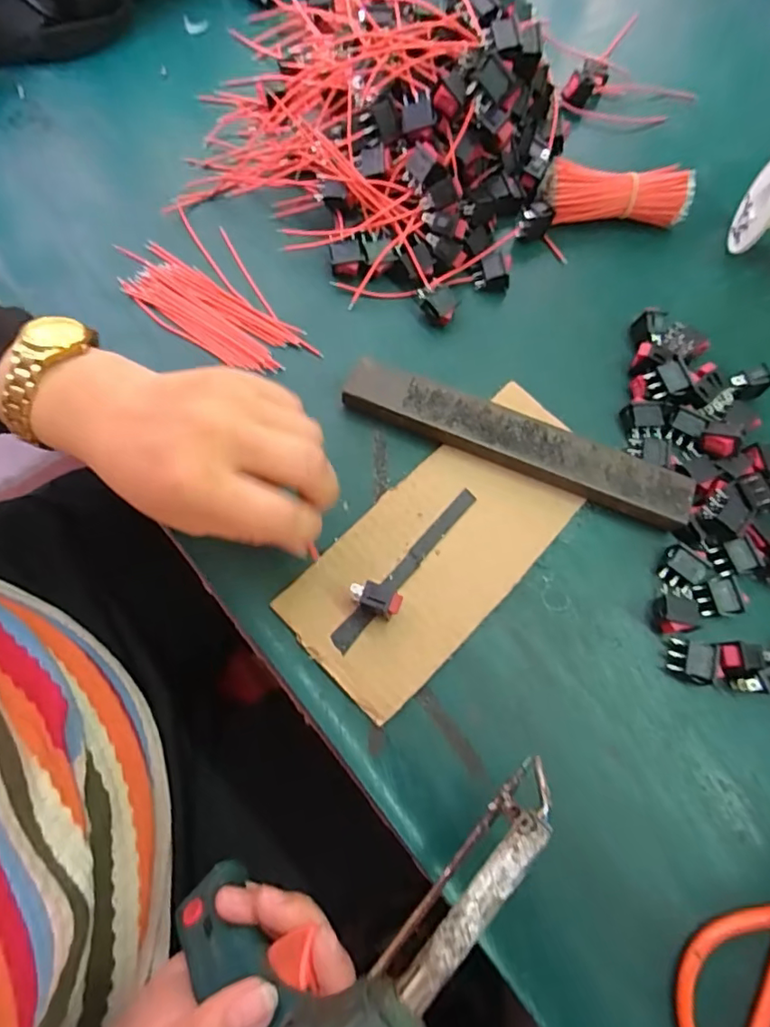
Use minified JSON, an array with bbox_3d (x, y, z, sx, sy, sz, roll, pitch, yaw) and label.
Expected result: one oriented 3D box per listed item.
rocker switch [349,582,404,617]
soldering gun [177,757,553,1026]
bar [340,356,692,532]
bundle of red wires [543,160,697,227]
[{"bbox_3d":[-0.004,0.043,0.275,0.025,0.021,0.013,26,71,4],"label":"rocker switch"},{"bbox_3d":[-0.009,0.176,0.250,0.179,0.137,0.040,-39,113,-16],"label":"soldering gun"},{"bbox_3d":[0.076,-0.042,0.311,0.199,0.019,0.031,21,71,2],"label":"bar"},{"bbox_3d":[0.158,-0.219,0.375,0.101,0.035,0.031,-3,72,-6],"label":"bundle of red wires"}]

